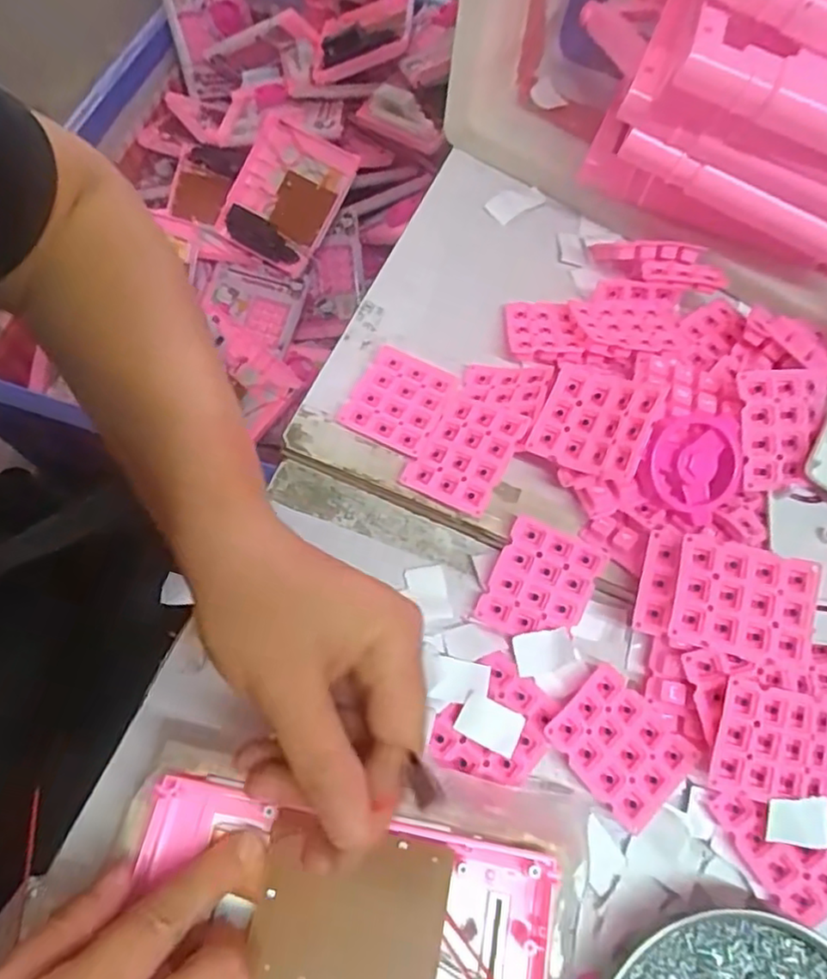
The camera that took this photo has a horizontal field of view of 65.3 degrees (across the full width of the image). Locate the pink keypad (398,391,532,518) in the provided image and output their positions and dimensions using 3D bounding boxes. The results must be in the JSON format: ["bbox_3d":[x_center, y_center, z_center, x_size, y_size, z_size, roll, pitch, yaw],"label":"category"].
[{"bbox_3d":[0.028,-0.021,0.344,0.048,0.007,0.062,24,76,27],"label":"pink keypad"}]

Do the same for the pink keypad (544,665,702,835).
[{"bbox_3d":[0.098,0.120,0.304,0.049,0.004,0.060,-37,73,-17],"label":"pink keypad"}]

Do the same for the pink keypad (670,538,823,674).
[{"bbox_3d":[0.151,0.051,0.294,0.059,0.005,0.048,15,77,13],"label":"pink keypad"}]

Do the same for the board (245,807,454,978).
[{"bbox_3d":[-0.026,0.170,0.248,0.072,0.005,0.069,10,66,2],"label":"board"}]

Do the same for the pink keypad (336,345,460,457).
[{"bbox_3d":[-0.008,-0.051,0.365,0.051,0.007,0.057,26,67,8],"label":"pink keypad"}]

